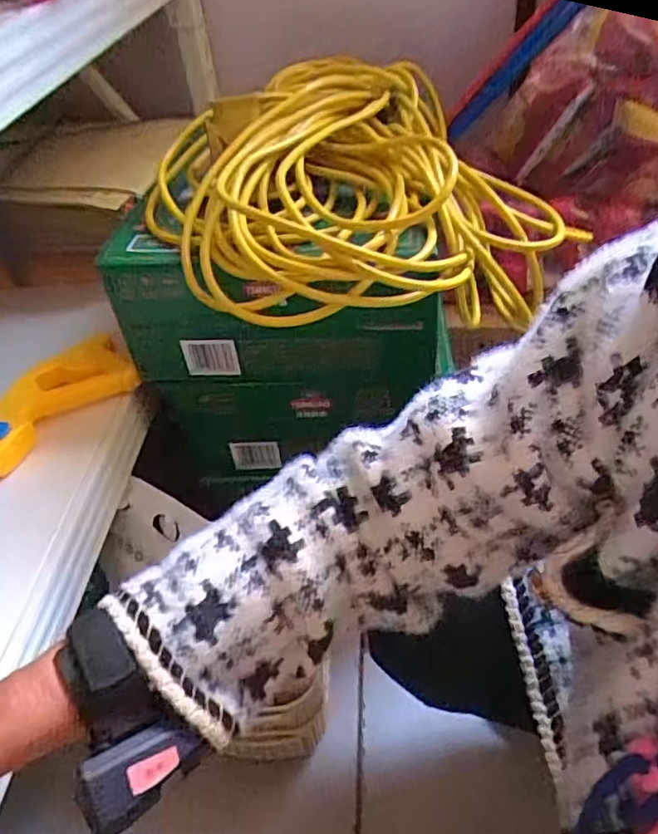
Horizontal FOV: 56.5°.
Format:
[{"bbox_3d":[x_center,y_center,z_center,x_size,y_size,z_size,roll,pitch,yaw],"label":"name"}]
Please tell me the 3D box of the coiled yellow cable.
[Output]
[{"bbox_3d":[0.005,-0.214,0.530,0.317,0.092,0.333,-13,45,-10],"label":"coiled yellow cable"}]

